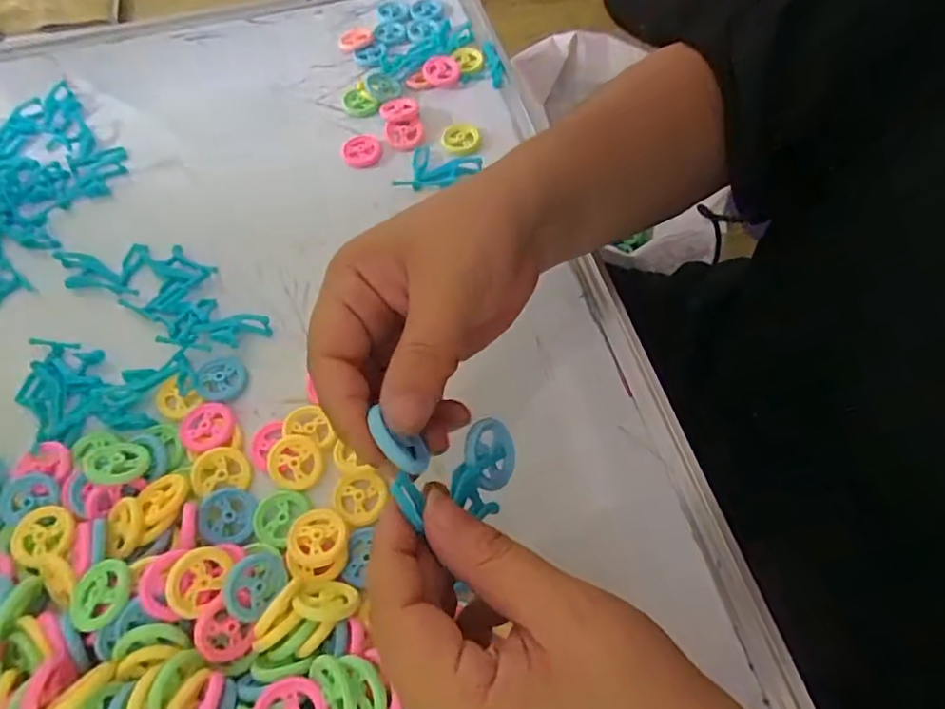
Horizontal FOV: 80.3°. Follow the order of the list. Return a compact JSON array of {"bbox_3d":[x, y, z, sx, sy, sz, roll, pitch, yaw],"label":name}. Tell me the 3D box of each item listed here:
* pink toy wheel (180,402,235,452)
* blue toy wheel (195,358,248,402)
[{"bbox_3d":[-0.151,0.041,0.318,0.026,0.006,0.029,-8,62,-2],"label":"pink toy wheel"},{"bbox_3d":[-0.150,0.015,0.335,0.028,0.004,0.028,7,63,-14],"label":"blue toy wheel"}]

